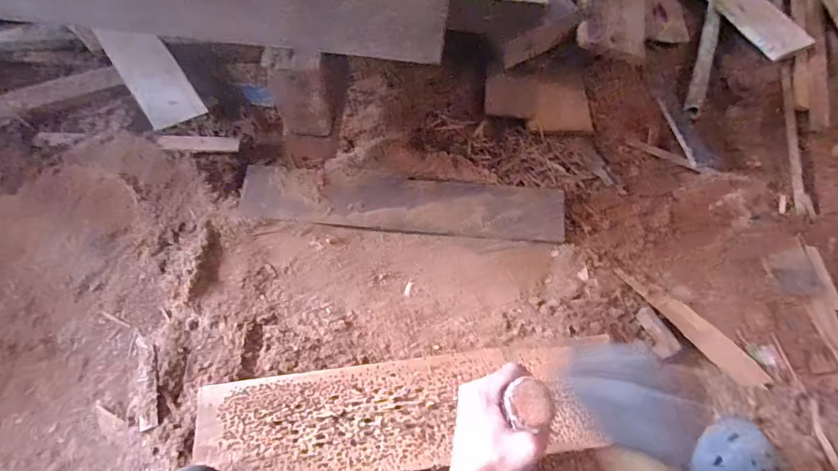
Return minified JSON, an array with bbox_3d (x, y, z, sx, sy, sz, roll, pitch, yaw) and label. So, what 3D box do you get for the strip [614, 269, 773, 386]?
[{"bbox_3d":[0.396,0.127,0.668,0.048,0.009,0.236,-39,74,-18],"label":"strip"}]

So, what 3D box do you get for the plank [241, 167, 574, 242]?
[{"bbox_3d":[-0.017,-0.048,0.690,0.471,0.025,0.082,3,66,-2],"label":"plank"}]

